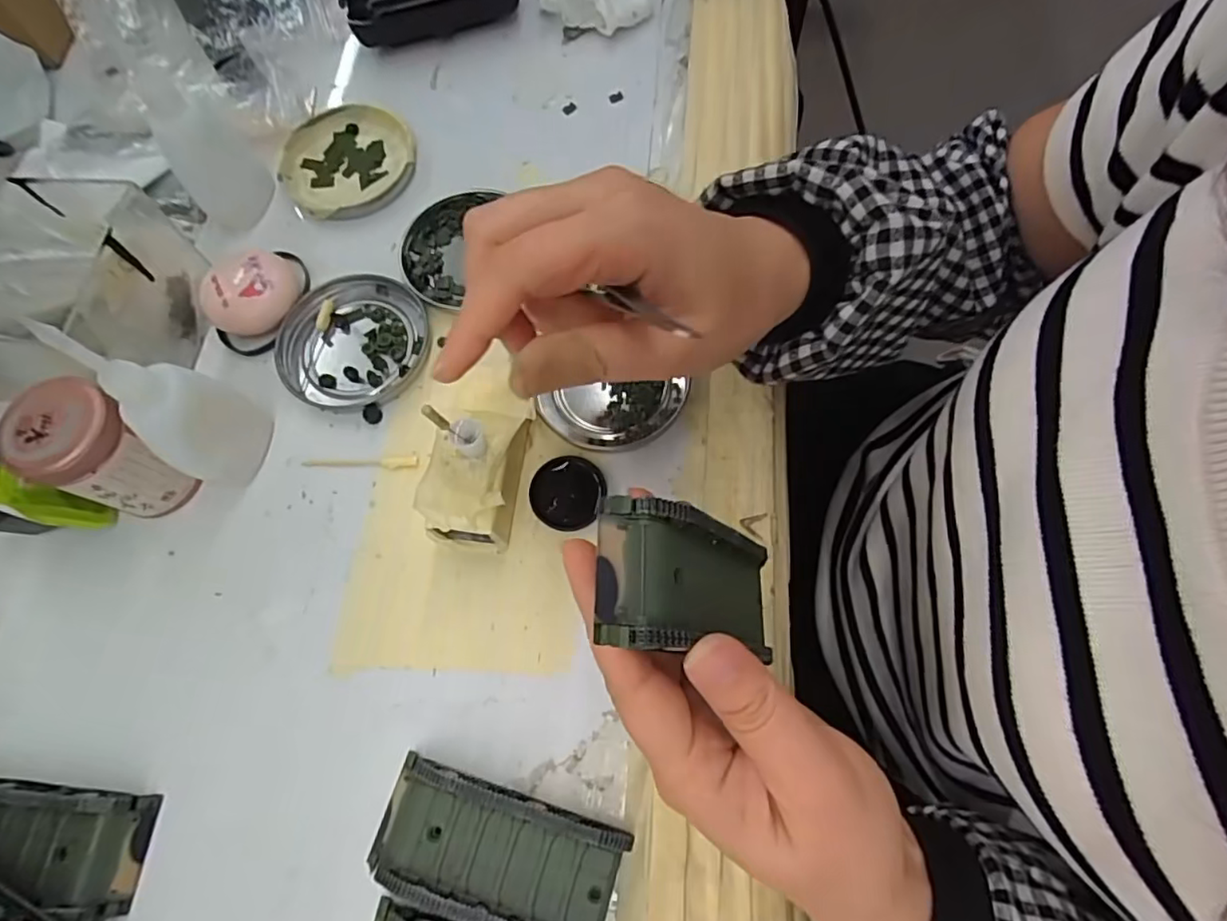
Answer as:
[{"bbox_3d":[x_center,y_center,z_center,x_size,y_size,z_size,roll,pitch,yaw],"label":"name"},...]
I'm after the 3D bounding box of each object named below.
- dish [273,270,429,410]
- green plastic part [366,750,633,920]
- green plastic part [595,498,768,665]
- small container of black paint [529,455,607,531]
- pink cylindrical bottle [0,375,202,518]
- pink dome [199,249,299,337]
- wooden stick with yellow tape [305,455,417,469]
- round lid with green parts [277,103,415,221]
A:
[{"bbox_3d":[-0.139,-0.064,0.329,0.074,0.008,0.077,-1,69,2],"label":"dish"},{"bbox_3d":[-0.047,0.153,0.240,0.095,0.019,0.044,15,71,8],"label":"green plastic part"},{"bbox_3d":[0.030,0.041,0.205,0.020,0.086,0.042,-16,65,33],"label":"green plastic part"},{"bbox_3d":[-0.022,0.015,0.295,0.034,0.004,0.035,-1,69,2],"label":"small container of black paint"},{"bbox_3d":[-0.228,-0.004,0.281,0.043,0.066,0.043,-1,69,2],"label":"pink cylindrical bottle"},{"bbox_3d":[-0.194,-0.089,0.332,0.049,0.024,0.037,-40,73,-12],"label":"pink dome"},{"bbox_3d":[-0.127,0.001,0.307,0.059,0.004,0.007,-2,69,2],"label":"wooden stick with yellow tape"},{"bbox_3d":[-0.161,-0.181,0.372,0.079,0.010,0.074,-1,69,2],"label":"round lid with green parts"}]

